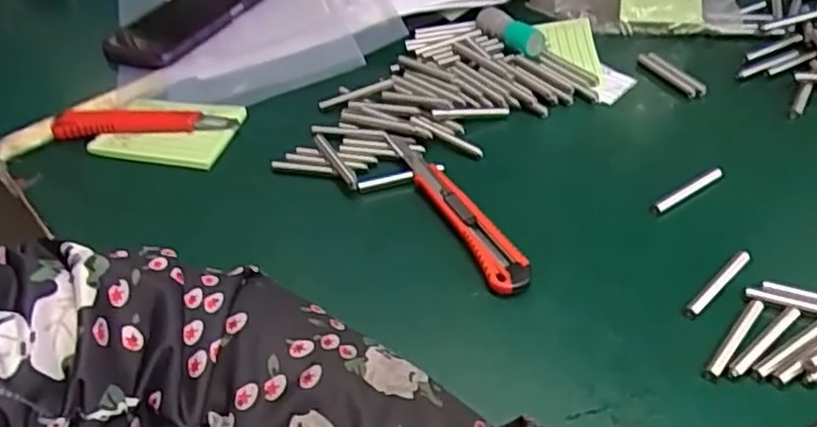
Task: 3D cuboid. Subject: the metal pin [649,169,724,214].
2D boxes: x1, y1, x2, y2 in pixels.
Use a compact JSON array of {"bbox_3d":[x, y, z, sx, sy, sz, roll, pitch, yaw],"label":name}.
[{"bbox_3d":[0.174,-0.014,0.438,0.060,0.005,0.008,-25,48,-21],"label":"metal pin"}]

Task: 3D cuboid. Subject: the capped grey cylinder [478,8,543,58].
[{"bbox_3d":[0.081,-0.148,0.567,0.016,0.017,0.070,-28,48,-23],"label":"capped grey cylinder"}]

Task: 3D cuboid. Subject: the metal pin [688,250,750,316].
[{"bbox_3d":[0.169,0.038,0.382,0.057,0.005,0.005,-33,52,-28],"label":"metal pin"}]

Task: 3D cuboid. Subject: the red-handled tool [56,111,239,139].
[{"bbox_3d":[-0.196,-0.068,0.518,0.133,0.012,0.019,-1,43,4],"label":"red-handled tool"}]

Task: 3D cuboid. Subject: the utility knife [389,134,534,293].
[{"bbox_3d":[0.028,-0.007,0.437,0.024,0.010,0.157,-20,45,-16],"label":"utility knife"}]

